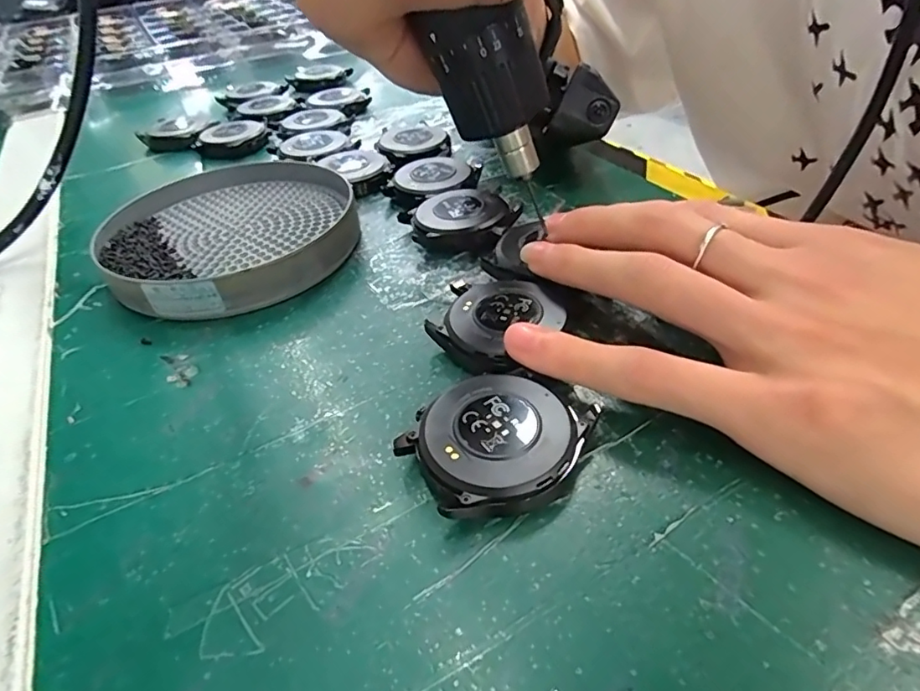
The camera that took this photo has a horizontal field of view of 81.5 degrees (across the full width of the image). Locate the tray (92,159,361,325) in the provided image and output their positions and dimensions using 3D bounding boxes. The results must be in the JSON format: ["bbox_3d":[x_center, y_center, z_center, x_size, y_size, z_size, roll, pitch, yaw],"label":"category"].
[{"bbox_3d":[-0.106,-0.055,0.252,0.111,0.017,0.115,-2,41,1],"label":"tray"}]

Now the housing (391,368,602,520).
[{"bbox_3d":[0.010,0.027,0.152,0.047,0.012,0.044,-27,47,-25],"label":"housing"}]

